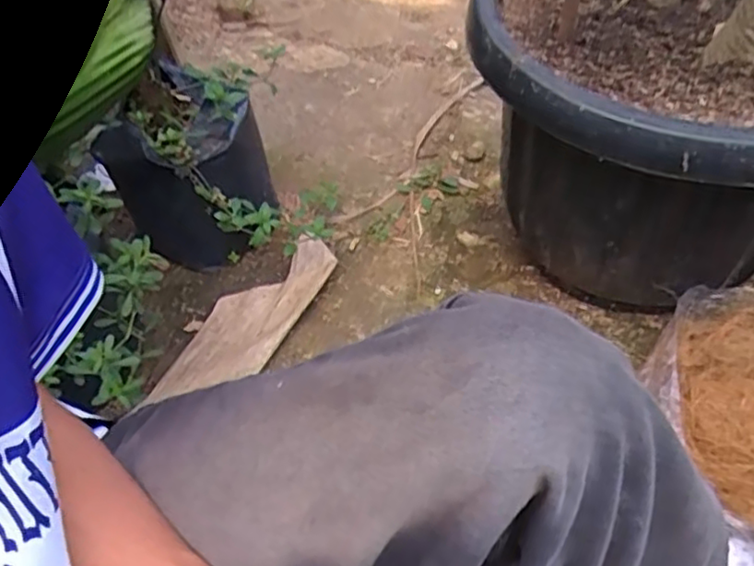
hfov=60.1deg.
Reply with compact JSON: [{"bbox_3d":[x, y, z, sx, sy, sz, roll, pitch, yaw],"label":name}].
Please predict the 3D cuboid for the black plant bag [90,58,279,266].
[{"bbox_3d":[-0.246,-0.173,0.955,0.204,0.229,0.208,12,51,18],"label":"black plant bag"}]

